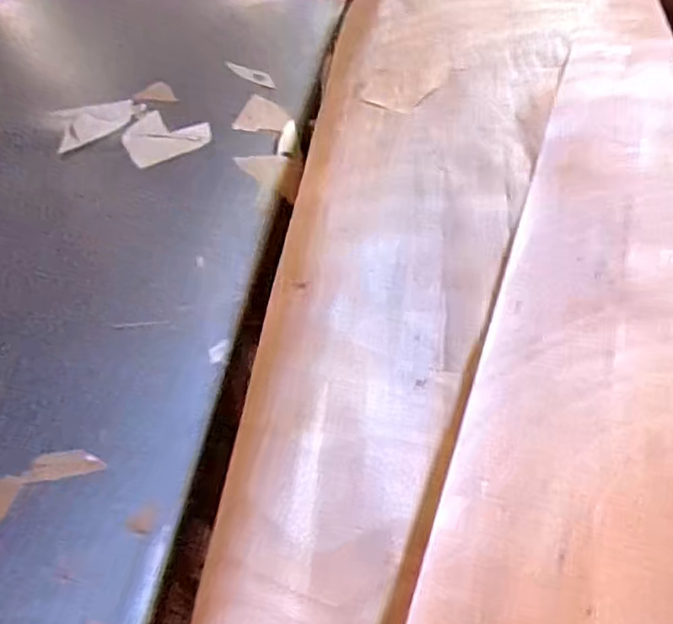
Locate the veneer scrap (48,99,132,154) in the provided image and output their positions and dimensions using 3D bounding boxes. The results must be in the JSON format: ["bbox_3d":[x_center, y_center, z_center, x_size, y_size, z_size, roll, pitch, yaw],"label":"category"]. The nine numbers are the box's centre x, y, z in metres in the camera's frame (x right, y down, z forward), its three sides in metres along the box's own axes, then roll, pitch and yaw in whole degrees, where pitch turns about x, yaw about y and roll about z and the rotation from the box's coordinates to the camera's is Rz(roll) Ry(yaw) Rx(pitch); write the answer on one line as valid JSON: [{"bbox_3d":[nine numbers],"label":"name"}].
[{"bbox_3d":[-0.564,-0.443,1.365,0.106,0.012,0.261,36,45,3],"label":"veneer scrap"}]

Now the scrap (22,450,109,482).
[{"bbox_3d":[-0.356,0.200,0.779,0.099,0.033,0.012,-2,1,-36],"label":"scrap"}]

